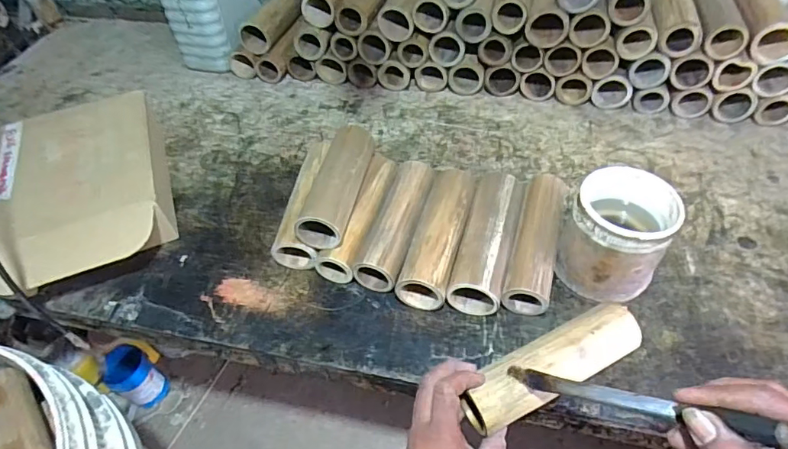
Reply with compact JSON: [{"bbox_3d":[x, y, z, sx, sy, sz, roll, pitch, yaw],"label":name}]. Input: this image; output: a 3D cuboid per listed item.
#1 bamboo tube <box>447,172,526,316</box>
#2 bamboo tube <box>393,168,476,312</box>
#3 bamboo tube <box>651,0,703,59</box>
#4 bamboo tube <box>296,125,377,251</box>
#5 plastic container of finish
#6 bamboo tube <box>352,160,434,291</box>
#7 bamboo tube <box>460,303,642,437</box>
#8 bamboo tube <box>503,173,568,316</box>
[{"bbox_3d":[0.110,0.018,0.572,0.058,0.056,0.175,11,50,15],"label":"bamboo tube"},{"bbox_3d":[0.055,0.012,0.583,0.057,0.059,0.180,10,50,15],"label":"bamboo tube"},{"bbox_3d":[0.403,-0.310,0.705,0.059,0.052,0.141,2,61,7],"label":"bamboo tube"},{"bbox_3d":[-0.068,-0.054,0.599,0.057,0.052,0.173,6,49,12],"label":"bamboo tube"},{"bbox_3d":[0.233,0.017,0.522,0.098,0.124,0.091,-3,48,3],"label":"plastic container of finish"},{"bbox_3d":[0.005,0.000,0.613,0.054,0.053,0.180,10,50,15],"label":"bamboo tube"},{"bbox_3d":[0.149,0.132,0.459,0.177,0.049,0.051,-26,51,-12],"label":"bamboo tube"},{"bbox_3d":[0.168,0.021,0.575,0.046,0.052,0.178,11,51,16],"label":"bamboo tube"}]

